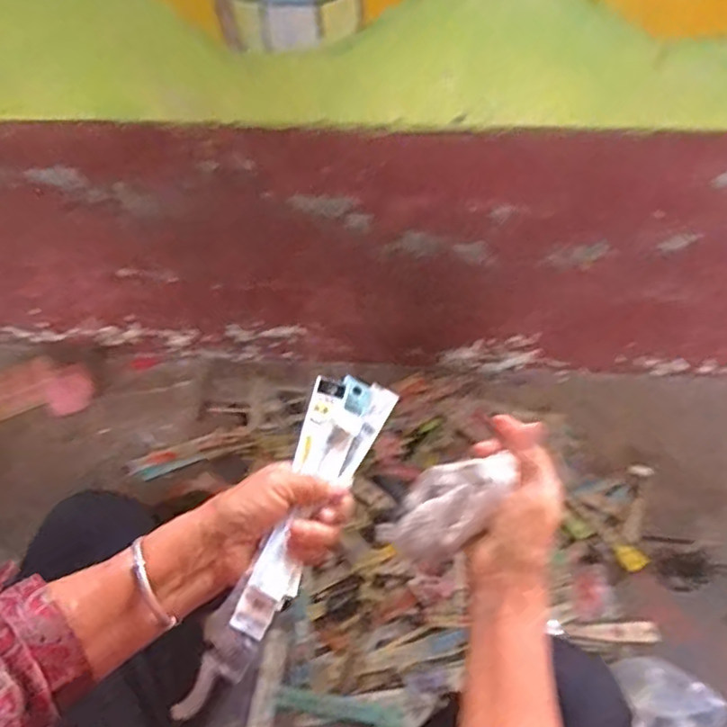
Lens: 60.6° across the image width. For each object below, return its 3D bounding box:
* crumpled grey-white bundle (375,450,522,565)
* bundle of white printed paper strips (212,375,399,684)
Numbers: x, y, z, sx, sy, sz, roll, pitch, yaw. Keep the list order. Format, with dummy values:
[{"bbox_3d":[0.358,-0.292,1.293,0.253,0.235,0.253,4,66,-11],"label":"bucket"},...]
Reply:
[{"bbox_3d":[0.059,0.101,0.445,0.055,0.045,0.087,33,57,27],"label":"crumpled grey-white bundle"},{"bbox_3d":[-0.045,0.101,0.438,0.053,0.028,0.223,17,61,16],"label":"bundle of white printed paper strips"}]

